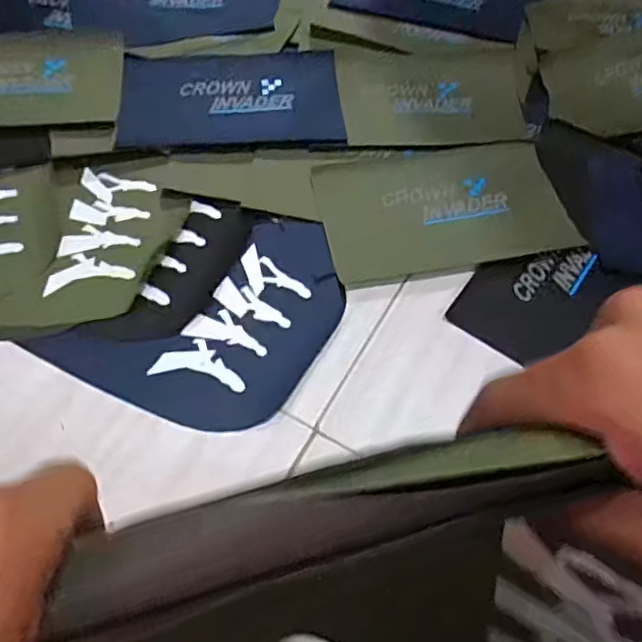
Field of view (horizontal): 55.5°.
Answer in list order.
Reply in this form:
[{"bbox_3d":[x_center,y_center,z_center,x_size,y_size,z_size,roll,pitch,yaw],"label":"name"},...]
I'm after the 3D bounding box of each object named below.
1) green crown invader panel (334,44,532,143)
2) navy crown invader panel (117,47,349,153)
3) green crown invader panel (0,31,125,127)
[{"bbox_3d":[0.167,-0.353,0.930,0.278,0.011,0.229,-2,60,-3],"label":"green crown invader panel"},{"bbox_3d":[-0.131,-0.329,0.901,0.315,0.019,0.196,-1,59,-2],"label":"navy crown invader panel"},{"bbox_3d":[-0.464,-0.370,0.918,0.326,0.013,0.209,-2,60,-3],"label":"green crown invader panel"}]

